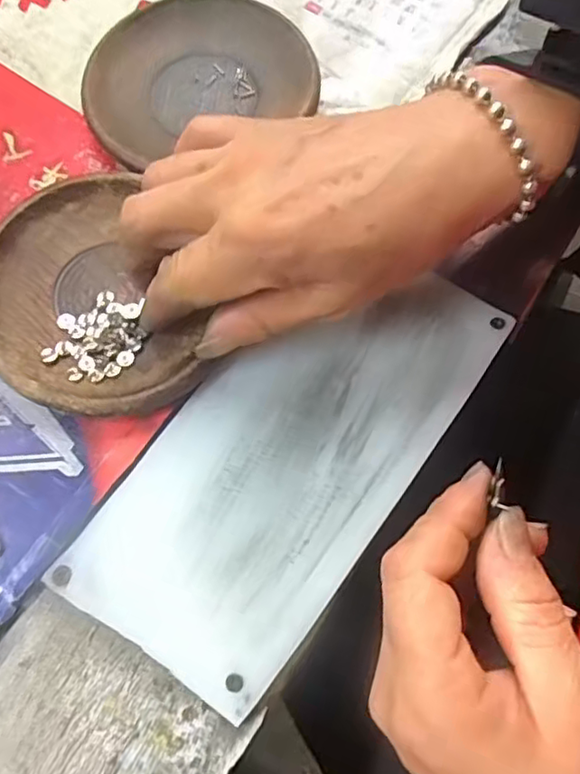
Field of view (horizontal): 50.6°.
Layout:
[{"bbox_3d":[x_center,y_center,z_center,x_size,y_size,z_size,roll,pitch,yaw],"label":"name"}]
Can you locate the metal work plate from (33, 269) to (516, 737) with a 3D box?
[{"bbox_3d":[0.002,0.022,0.250,0.090,0.004,0.192,36,76,9],"label":"metal work plate"}]

